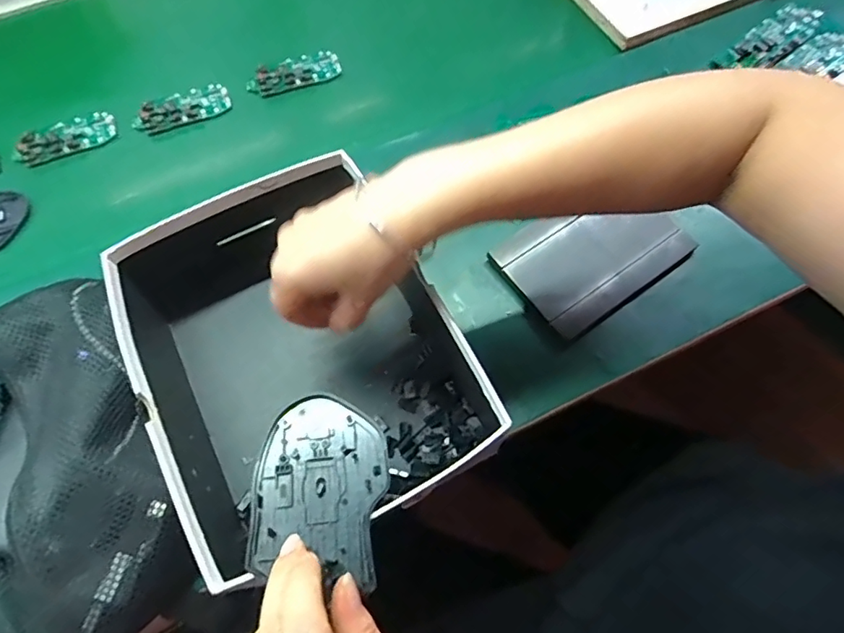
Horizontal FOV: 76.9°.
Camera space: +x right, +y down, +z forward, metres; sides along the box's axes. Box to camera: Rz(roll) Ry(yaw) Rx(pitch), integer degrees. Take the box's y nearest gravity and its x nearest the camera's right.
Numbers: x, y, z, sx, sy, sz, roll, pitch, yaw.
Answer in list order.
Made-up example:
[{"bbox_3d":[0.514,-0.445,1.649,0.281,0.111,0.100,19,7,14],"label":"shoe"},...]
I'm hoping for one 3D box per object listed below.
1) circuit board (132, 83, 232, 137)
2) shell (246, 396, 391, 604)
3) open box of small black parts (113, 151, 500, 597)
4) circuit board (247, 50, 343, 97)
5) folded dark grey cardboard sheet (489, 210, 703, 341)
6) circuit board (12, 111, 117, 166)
[{"bbox_3d":[-0.248,-0.215,0.549,0.096,0.010,0.045,-25,67,-10],"label":"circuit board"},{"bbox_3d":[-0.058,0.095,0.301,0.075,0.006,0.096,7,65,4],"label":"shell"},{"bbox_3d":[-0.090,0.018,0.393,0.212,0.098,0.280,-28,68,-11],"label":"open box of small black parts"},{"bbox_3d":[-0.137,-0.260,0.566,0.098,0.009,0.043,-22,67,-9],"label":"circuit board"},{"bbox_3d":[0.145,-0.055,0.455,0.148,0.017,0.097,-33,69,-13],"label":"folded dark grey cardboard sheet"},{"bbox_3d":[-0.358,-0.179,0.535,0.094,0.012,0.040,-25,67,-10],"label":"circuit board"}]

